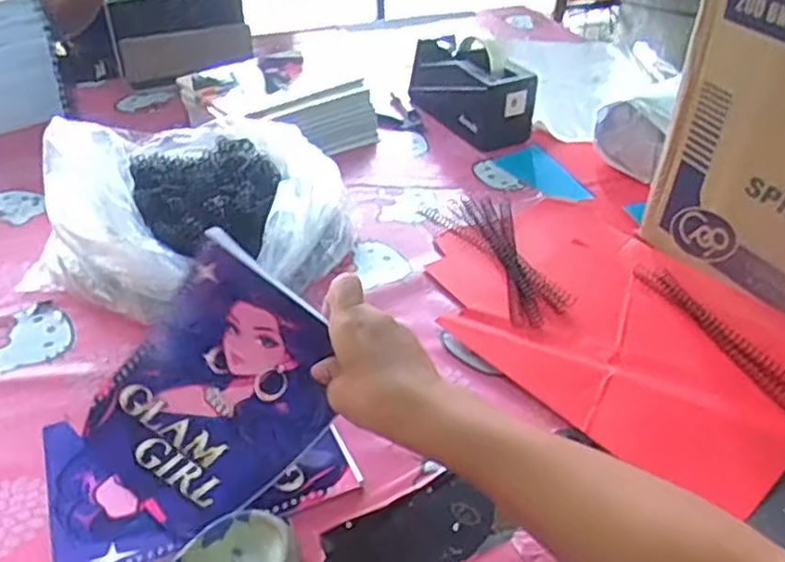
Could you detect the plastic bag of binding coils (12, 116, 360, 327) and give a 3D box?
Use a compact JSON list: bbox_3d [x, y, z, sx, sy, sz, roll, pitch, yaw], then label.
[{"bbox_3d":[-0.195,-0.080,0.691,0.274,0.122,0.250,19,40,23],"label":"plastic bag of binding coils"}]

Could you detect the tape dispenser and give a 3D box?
[{"bbox_3d":[0.097,-0.263,0.957,0.073,0.108,0.202,-20,41,-26],"label":"tape dispenser"}]

